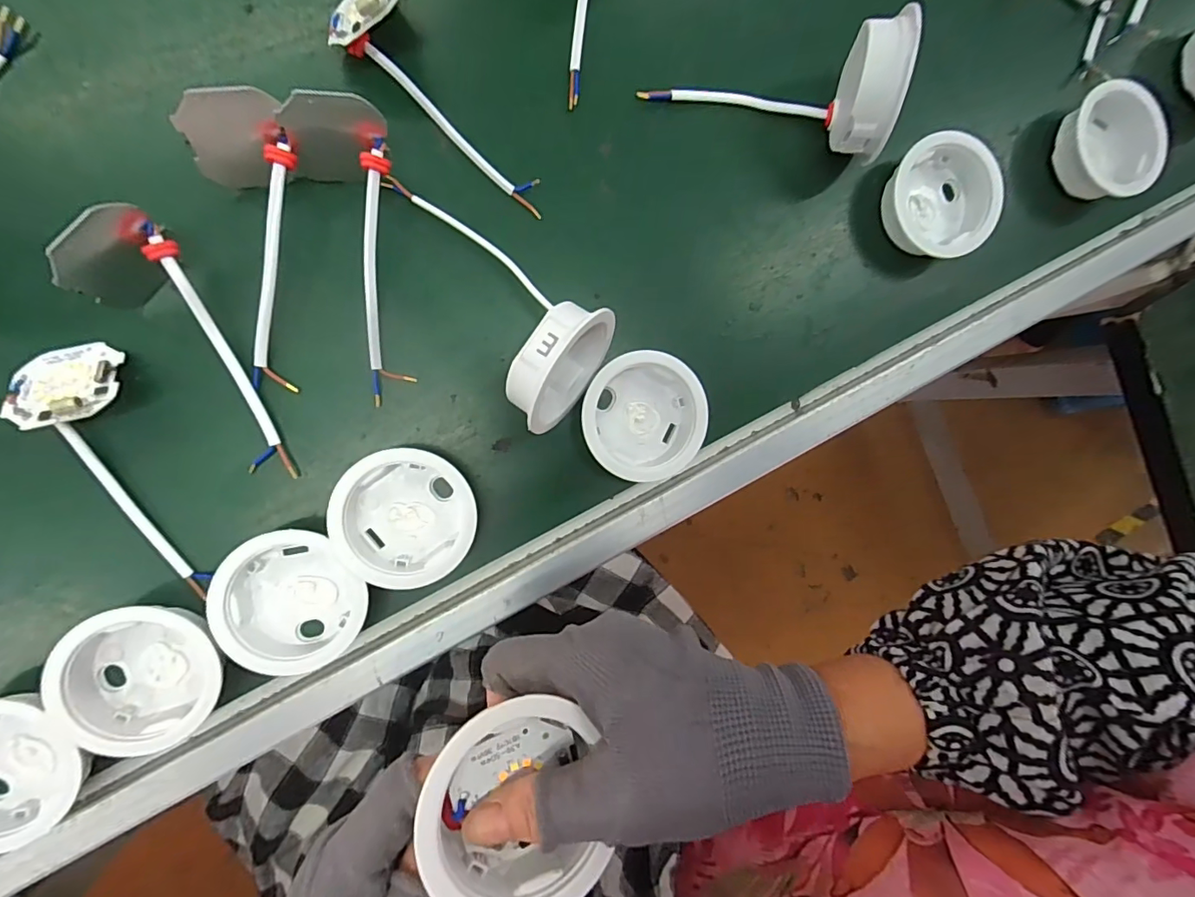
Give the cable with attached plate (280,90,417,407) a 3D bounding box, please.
[{"bbox_3d":[-0.124,-0.099,0.264,0.041,0.015,0.147,-4,106,-9],"label":"cable with attached plate"}]

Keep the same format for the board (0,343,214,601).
[{"bbox_3d":[-0.241,0.015,0.250,0.043,0.033,0.133,-16,95,-8],"label":"board"}]

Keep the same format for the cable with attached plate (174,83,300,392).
[{"bbox_3d":[-0.174,-0.098,0.252,0.043,0.041,0.129,5,91,-10],"label":"cable with attached plate"}]

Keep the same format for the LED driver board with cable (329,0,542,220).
[{"bbox_3d":[-0.081,-0.179,0.266,0.046,0.038,0.138,-41,98,-6],"label":"LED driver board with cable"}]

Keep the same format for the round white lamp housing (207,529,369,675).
[{"bbox_3d":[-0.159,0.080,0.269,0.071,0.022,0.061,39,86,-9],"label":"round white lamp housing"}]

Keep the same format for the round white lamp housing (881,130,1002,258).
[{"bbox_3d":[0.216,-0.157,0.326,0.059,0.030,0.069,-8,94,-9],"label":"round white lamp housing"}]

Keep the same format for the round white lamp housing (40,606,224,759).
[{"bbox_3d":[-0.230,0.115,0.259,0.064,0.022,0.071,-32,97,-7],"label":"round white lamp housing"}]

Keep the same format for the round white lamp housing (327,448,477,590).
[{"bbox_3d":[-0.103,0.037,0.279,0.070,0.021,0.071,4,92,-10],"label":"round white lamp housing"}]

